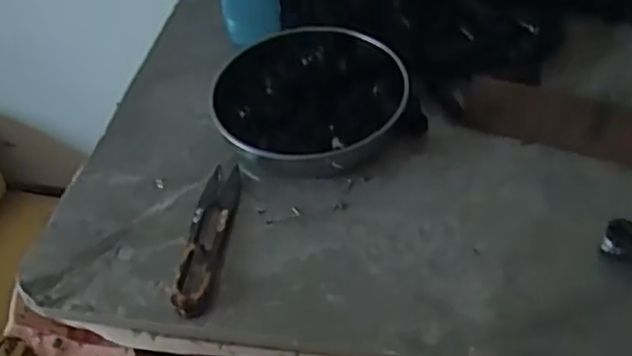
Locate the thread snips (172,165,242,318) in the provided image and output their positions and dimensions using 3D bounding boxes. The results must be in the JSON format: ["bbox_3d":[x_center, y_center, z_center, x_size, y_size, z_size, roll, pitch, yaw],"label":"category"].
[{"bbox_3d":[-0.067,0.033,0.422,0.026,0.012,0.118,0,47,7],"label":"thread snips"}]

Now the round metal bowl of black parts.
[{"bbox_3d":[-0.005,-0.057,0.480,0.131,0.030,0.121,-3,47,4],"label":"round metal bowl of black parts"}]

